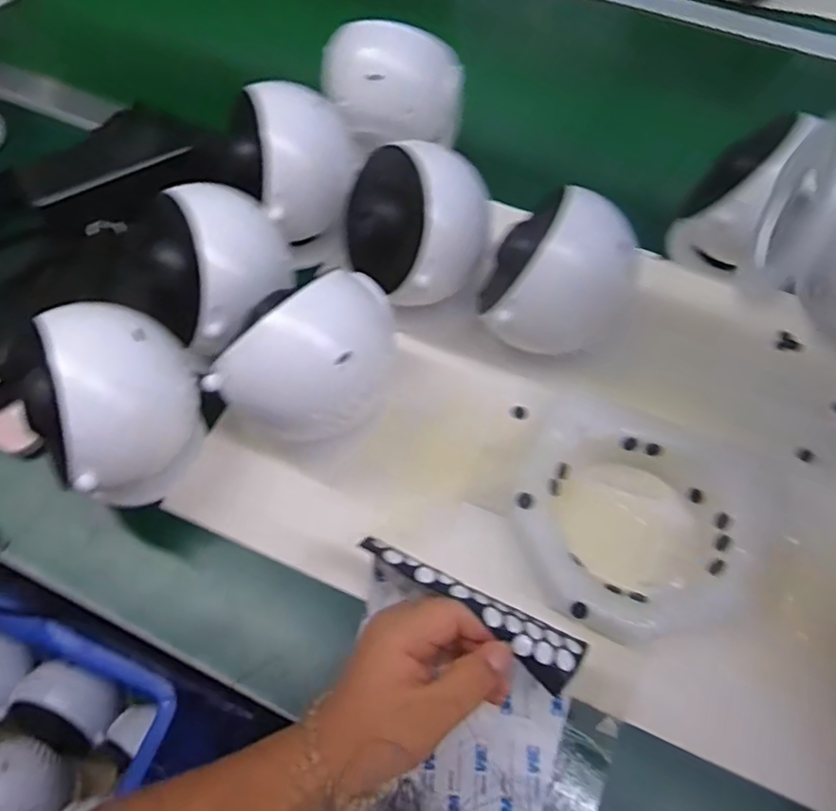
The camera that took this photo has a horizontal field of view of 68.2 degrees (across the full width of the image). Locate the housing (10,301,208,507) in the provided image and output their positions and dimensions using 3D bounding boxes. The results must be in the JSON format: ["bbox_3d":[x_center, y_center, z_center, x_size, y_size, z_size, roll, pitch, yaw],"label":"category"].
[{"bbox_3d":[-0.166,-0.004,0.355,0.077,0.088,0.085,-22,66,-14],"label":"housing"}]

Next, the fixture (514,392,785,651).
[{"bbox_3d":[0.144,0.071,0.386,0.159,0.035,0.156,22,63,8],"label":"fixture"}]

